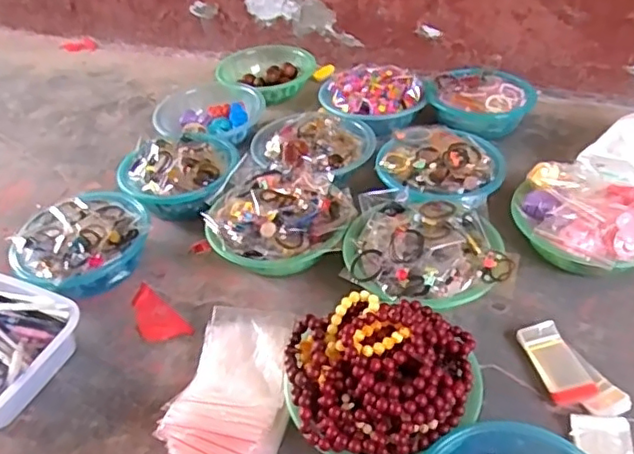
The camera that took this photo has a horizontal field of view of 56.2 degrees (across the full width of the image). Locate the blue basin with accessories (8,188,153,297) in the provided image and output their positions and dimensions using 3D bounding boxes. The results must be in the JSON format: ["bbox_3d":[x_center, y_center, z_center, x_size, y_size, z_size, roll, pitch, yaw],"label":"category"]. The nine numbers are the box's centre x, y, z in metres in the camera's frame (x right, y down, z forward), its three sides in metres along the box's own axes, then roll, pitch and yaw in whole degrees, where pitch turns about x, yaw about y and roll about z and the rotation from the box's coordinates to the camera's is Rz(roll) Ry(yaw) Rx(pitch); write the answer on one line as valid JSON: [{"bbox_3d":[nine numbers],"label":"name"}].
[{"bbox_3d":[-0.394,0.031,1.005,0.208,0.108,0.207,-3,40,2],"label":"blue basin with accessories"}]

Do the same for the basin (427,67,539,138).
[{"bbox_3d":[0.345,-0.265,1.283,0.212,0.081,0.194,-3,41,2],"label":"basin"}]

